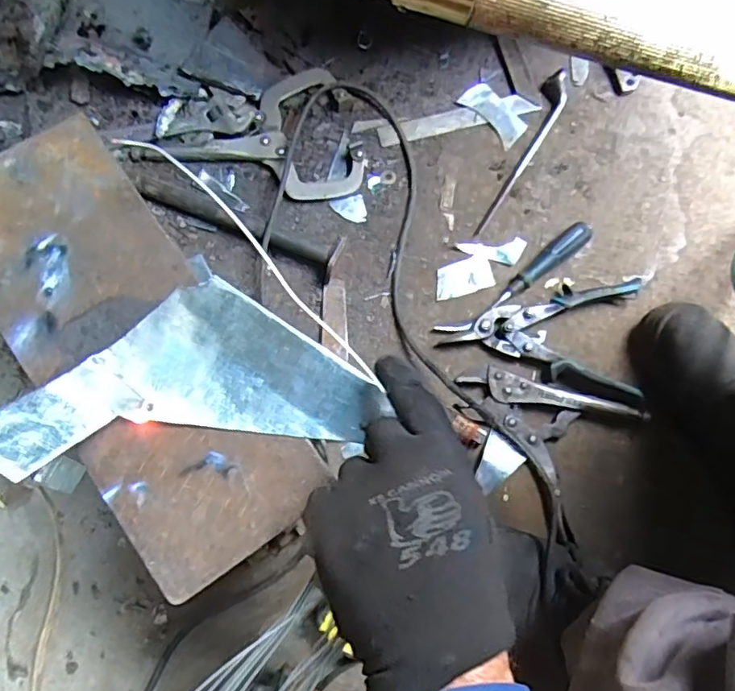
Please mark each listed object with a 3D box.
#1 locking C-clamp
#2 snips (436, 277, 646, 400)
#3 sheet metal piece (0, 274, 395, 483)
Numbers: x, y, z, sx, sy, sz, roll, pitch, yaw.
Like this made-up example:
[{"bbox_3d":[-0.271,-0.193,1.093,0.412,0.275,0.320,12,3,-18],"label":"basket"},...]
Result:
[{"bbox_3d":[-0.124,-0.266,0.662,0.251,0.035,0.156,14,78,0],"label":"locking C-clamp"},{"bbox_3d":[0.195,-0.018,0.630,0.224,0.022,0.130,4,79,-2],"label":"snips"},{"bbox_3d":[-0.112,0.013,0.353,0.225,0.030,0.108,-5,77,-11],"label":"sheet metal piece"}]

